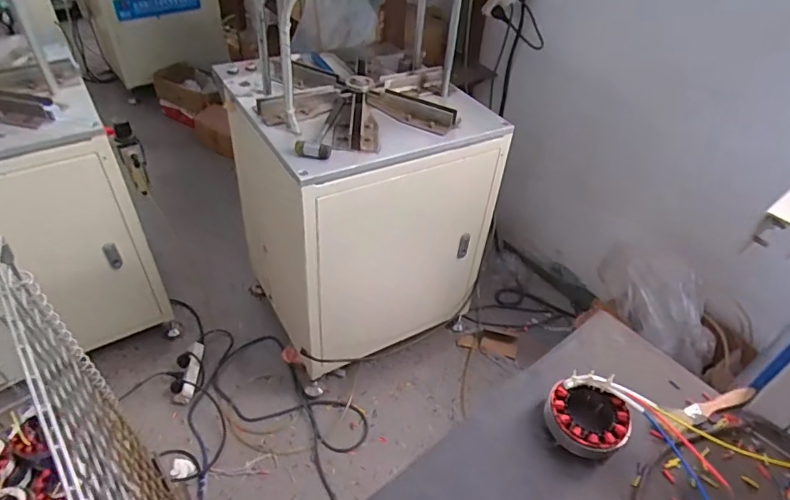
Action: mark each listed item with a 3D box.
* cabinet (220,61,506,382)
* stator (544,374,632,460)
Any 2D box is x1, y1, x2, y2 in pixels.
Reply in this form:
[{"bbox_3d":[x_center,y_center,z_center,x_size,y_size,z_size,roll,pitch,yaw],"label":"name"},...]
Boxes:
[{"bbox_3d":[-0.105,-0.140,1.444,0.582,0.664,0.563,-17,47,-21],"label":"cabinet"},{"bbox_3d":[0.216,0.185,0.570,0.091,0.041,0.083,27,48,23],"label":"stator"}]

